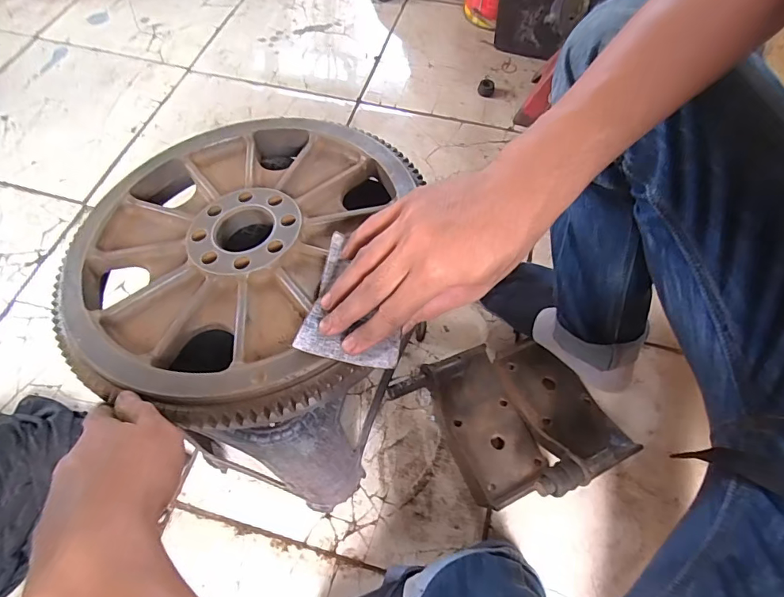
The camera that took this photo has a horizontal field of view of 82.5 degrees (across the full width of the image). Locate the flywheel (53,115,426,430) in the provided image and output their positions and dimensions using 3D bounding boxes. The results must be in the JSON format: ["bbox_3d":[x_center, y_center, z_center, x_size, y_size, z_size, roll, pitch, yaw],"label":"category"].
[{"bbox_3d":[-0.123,-0.052,0.379,0.278,0.061,0.294,13,64,5],"label":"flywheel"}]

